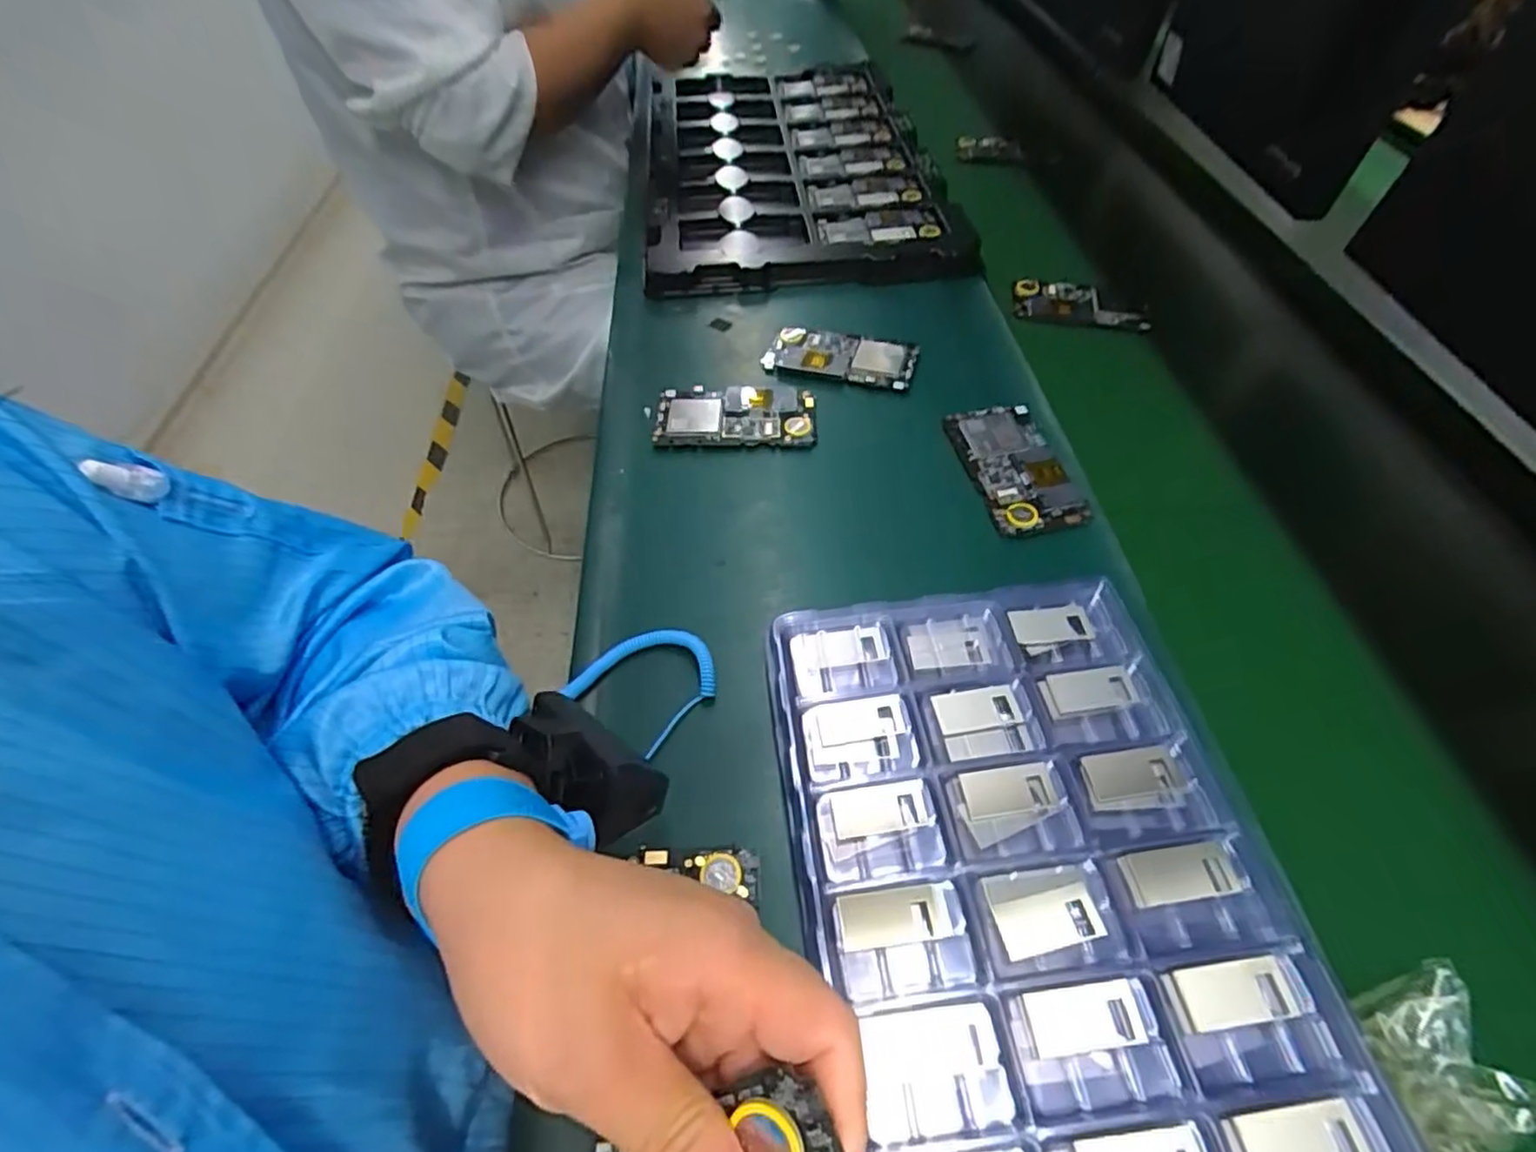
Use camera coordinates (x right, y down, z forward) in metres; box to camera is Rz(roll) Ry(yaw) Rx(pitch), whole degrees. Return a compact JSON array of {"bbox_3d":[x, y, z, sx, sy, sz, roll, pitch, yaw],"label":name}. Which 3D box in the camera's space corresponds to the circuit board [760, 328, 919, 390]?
[{"bbox_3d":[0.063,-0.192,0.589,0.125,0.011,0.057,13,54,9],"label":"circuit board"}]

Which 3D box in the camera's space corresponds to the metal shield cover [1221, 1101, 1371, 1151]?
[{"bbox_3d":[0.195,0.210,0.252,0.045,0.007,0.022,-9,53,-1],"label":"metal shield cover"}]

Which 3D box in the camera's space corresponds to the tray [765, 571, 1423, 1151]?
[{"bbox_3d":[0.128,0.173,0.295,0.206,0.031,0.387,-9,53,-1],"label":"tray"}]

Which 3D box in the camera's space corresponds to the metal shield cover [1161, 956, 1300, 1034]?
[{"bbox_3d":[0.188,0.169,0.278,0.046,0.004,0.022,-8,53,0],"label":"metal shield cover"}]

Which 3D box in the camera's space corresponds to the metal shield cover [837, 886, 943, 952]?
[{"bbox_3d":[0.054,0.151,0.302,0.044,0.004,0.022,-8,53,0],"label":"metal shield cover"}]

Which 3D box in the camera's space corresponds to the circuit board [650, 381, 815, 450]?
[{"bbox_3d":[-0.027,-0.133,0.550,0.127,0.011,0.074,0,53,-1],"label":"circuit board"}]

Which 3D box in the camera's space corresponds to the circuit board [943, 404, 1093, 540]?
[{"bbox_3d":[0.180,-0.082,0.503,0.065,0.005,0.125,-7,53,-6],"label":"circuit board"}]

